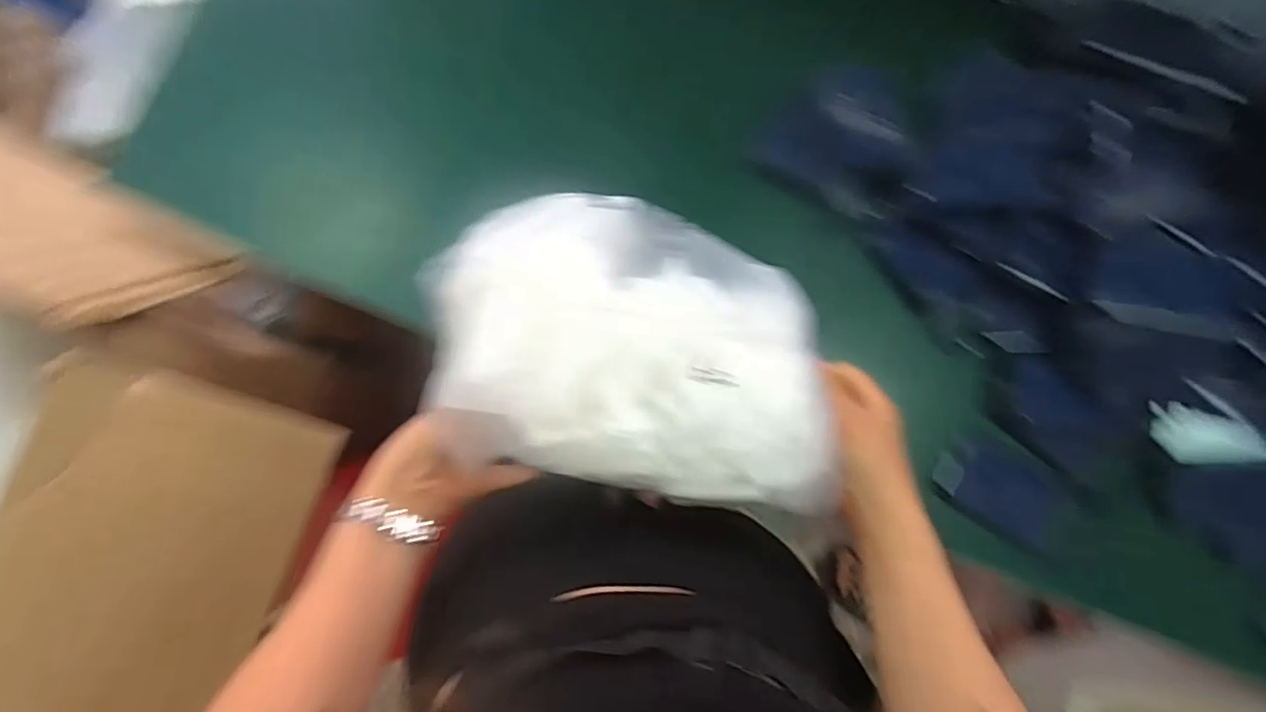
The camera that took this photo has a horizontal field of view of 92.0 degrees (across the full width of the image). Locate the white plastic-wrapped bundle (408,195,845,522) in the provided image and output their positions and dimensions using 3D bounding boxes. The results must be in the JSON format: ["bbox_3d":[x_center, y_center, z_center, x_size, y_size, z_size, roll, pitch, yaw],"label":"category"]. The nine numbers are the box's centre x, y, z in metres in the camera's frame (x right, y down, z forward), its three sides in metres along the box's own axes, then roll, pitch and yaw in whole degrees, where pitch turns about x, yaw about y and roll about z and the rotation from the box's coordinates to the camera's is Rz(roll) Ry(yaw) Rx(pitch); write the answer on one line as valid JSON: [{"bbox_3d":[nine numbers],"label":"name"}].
[{"bbox_3d":[0.007,-0.012,0.422,0.286,0.087,0.197,14,86,0],"label":"white plastic-wrapped bundle"}]

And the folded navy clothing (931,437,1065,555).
[{"bbox_3d":[0.362,0.132,0.599,0.134,0.019,0.066,30,87,1],"label":"folded navy clothing"}]

